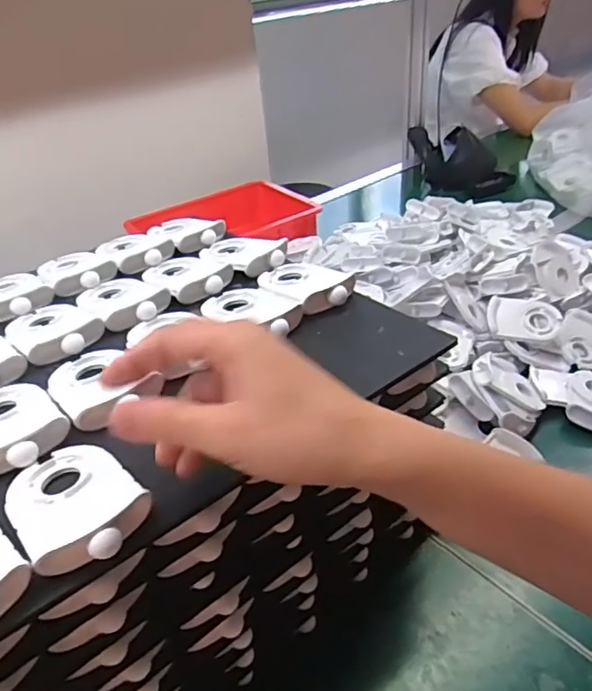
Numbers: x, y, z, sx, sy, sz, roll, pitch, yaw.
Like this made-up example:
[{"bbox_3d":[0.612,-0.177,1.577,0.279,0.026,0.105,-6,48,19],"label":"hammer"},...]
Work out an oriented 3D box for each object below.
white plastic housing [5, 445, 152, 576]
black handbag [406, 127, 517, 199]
[{"bbox_3d":[-0.115,0.077,0.288,0.057,0.014,0.086,-28,40,-29],"label":"white plastic housing"},{"bbox_3d":[0.375,-0.411,1.266,0.138,0.090,0.305,-11,35,-8],"label":"black handbag"}]

